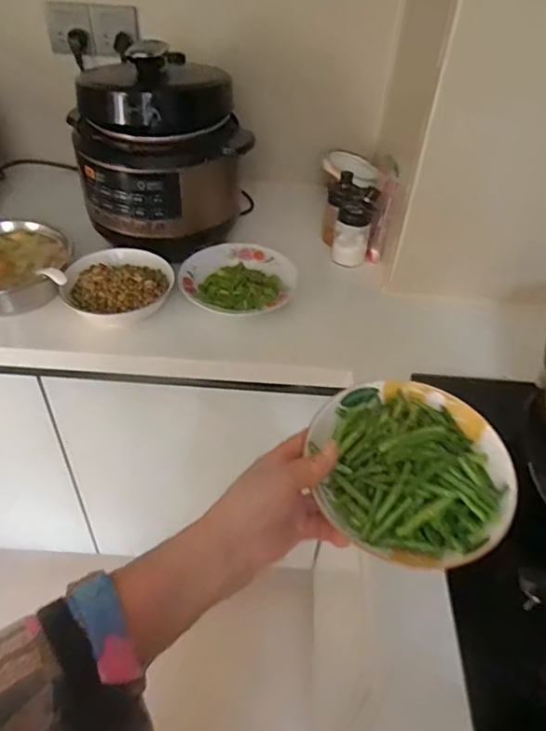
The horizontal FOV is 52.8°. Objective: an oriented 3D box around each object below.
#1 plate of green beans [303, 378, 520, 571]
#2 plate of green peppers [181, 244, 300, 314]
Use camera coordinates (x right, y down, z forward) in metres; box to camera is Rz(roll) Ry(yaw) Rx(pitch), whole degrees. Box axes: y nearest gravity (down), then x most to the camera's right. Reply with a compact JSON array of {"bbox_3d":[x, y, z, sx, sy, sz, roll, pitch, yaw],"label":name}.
[{"bbox_3d":[0.119,0.082,0.473,0.164,0.037,0.167,6,45,2],"label":"plate of green beans"},{"bbox_3d":[-0.057,-0.149,0.933,0.197,0.045,0.155,-11,47,-15],"label":"plate of green peppers"}]

